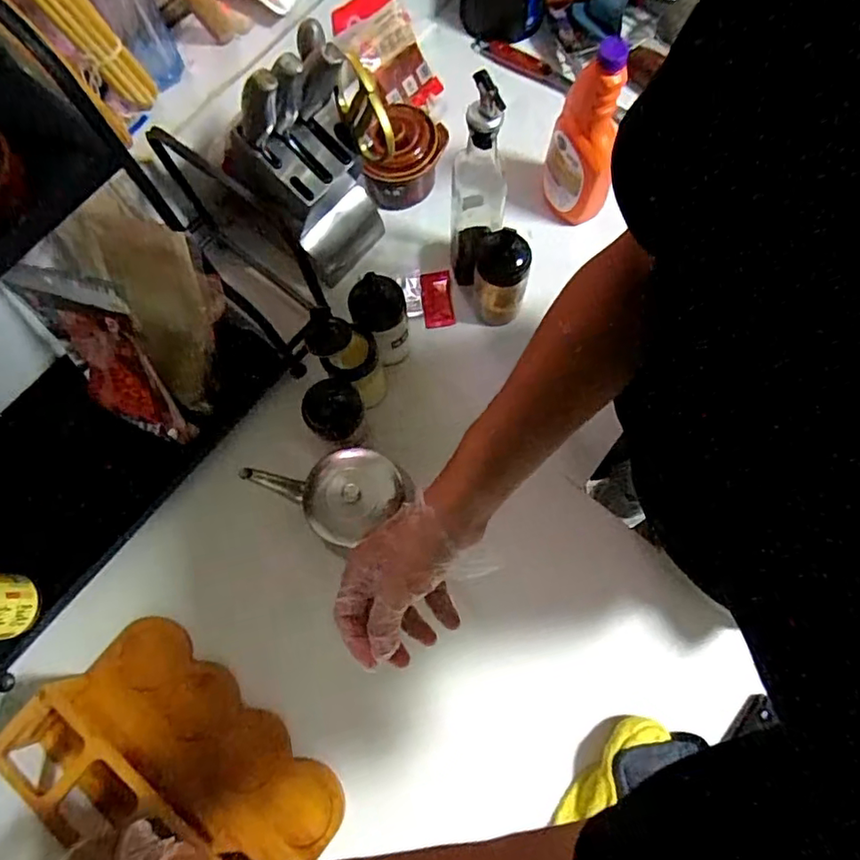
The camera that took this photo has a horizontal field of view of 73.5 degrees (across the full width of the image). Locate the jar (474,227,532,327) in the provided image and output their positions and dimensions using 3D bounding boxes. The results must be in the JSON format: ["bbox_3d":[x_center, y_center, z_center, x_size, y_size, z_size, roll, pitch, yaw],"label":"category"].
[{"bbox_3d":[0.083,-0.172,0.686,0.059,0.131,0.057,-1,73,2],"label":"jar"}]

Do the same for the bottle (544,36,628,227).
[{"bbox_3d":[0.181,-0.339,0.676,0.069,0.218,0.075,0,73,2],"label":"bottle"}]

